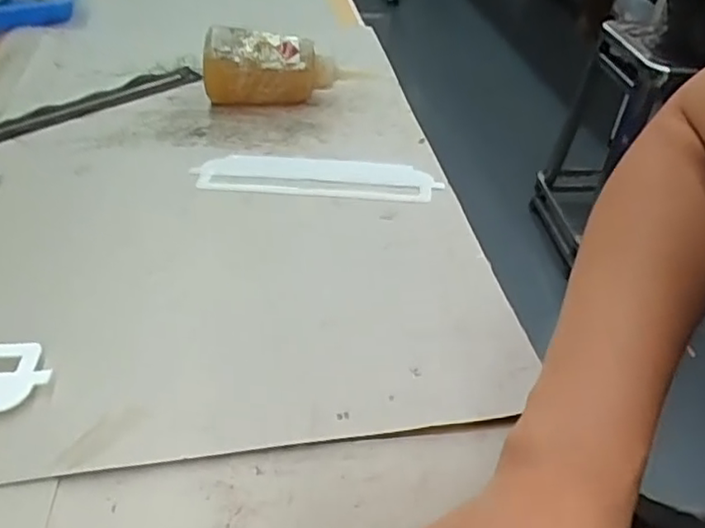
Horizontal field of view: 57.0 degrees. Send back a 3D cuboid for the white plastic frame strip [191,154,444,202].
[{"bbox_3d":[-0.028,-0.069,0.506,0.185,0.004,0.053,3,40,2],"label":"white plastic frame strip"}]

